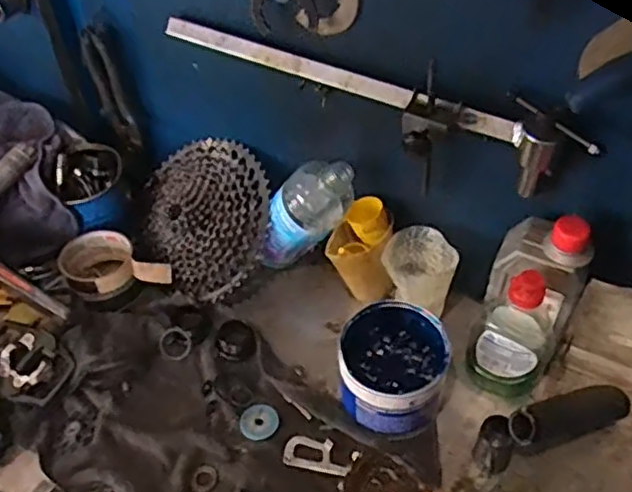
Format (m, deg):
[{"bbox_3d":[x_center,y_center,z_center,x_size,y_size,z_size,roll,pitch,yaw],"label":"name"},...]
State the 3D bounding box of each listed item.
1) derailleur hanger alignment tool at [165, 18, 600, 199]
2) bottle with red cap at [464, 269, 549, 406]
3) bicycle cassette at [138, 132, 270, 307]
[{"bbox_3d":[0.036,-0.129,0.619,0.424,0.085,0.059,23,52,24],"label":"derailleur hanger alignment tool"},{"bbox_3d":[0.187,0.081,0.632,0.071,0.161,0.050,26,54,26],"label":"bottle with red cap"},{"bbox_3d":[-0.135,-0.039,0.762,0.173,0.052,0.194,-41,63,13],"label":"bicycle cassette"}]

